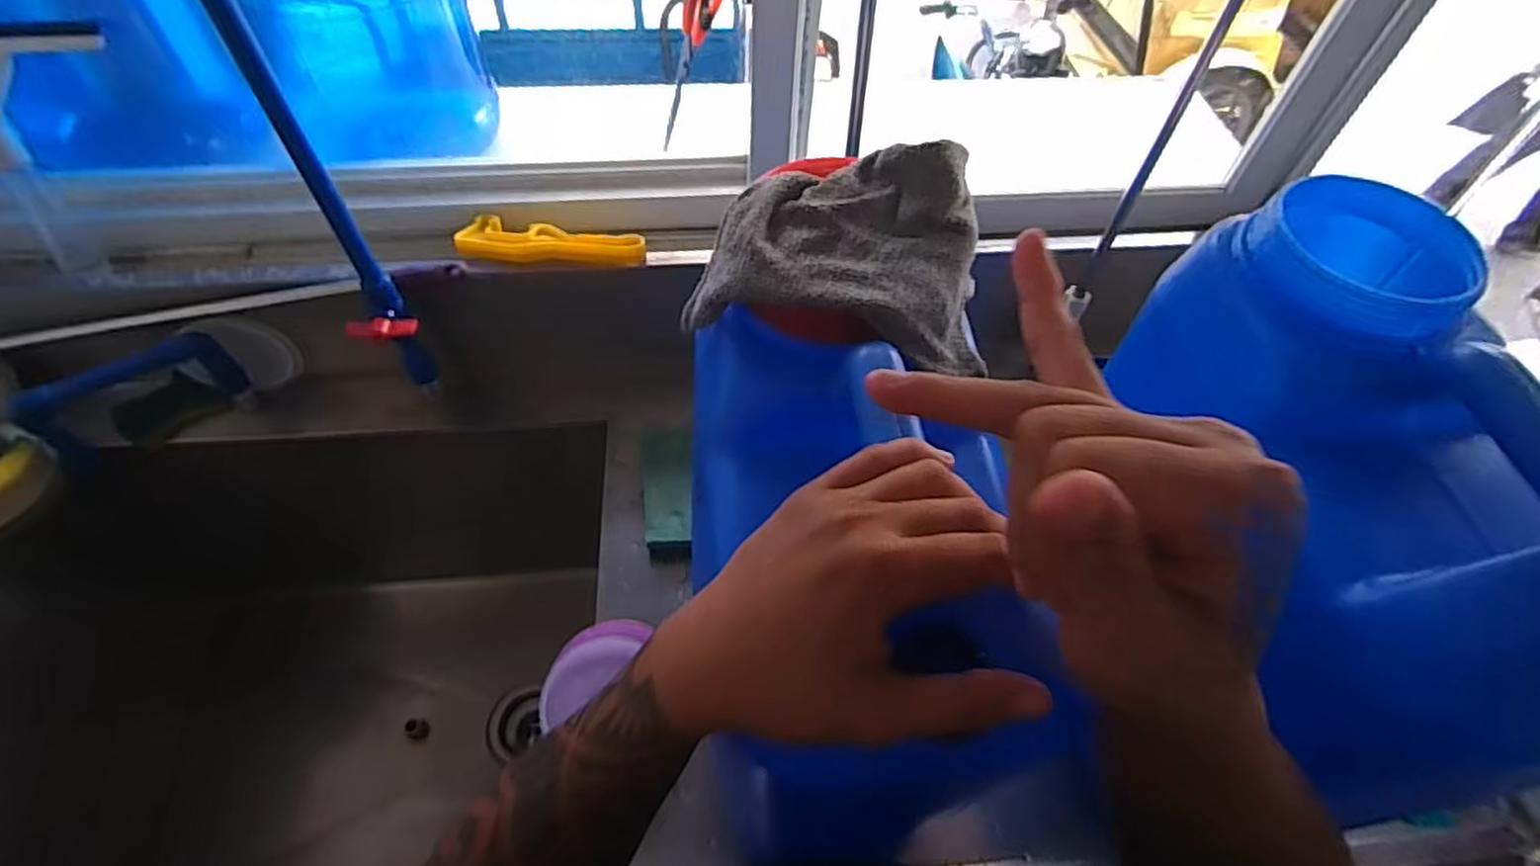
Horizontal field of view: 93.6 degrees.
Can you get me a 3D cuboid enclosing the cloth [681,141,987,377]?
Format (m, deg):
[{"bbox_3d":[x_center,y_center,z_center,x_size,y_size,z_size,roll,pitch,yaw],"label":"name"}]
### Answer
[{"bbox_3d":[0.037,-0.099,0.384,0.151,0.072,0.097,8,54,3],"label":"cloth"}]

